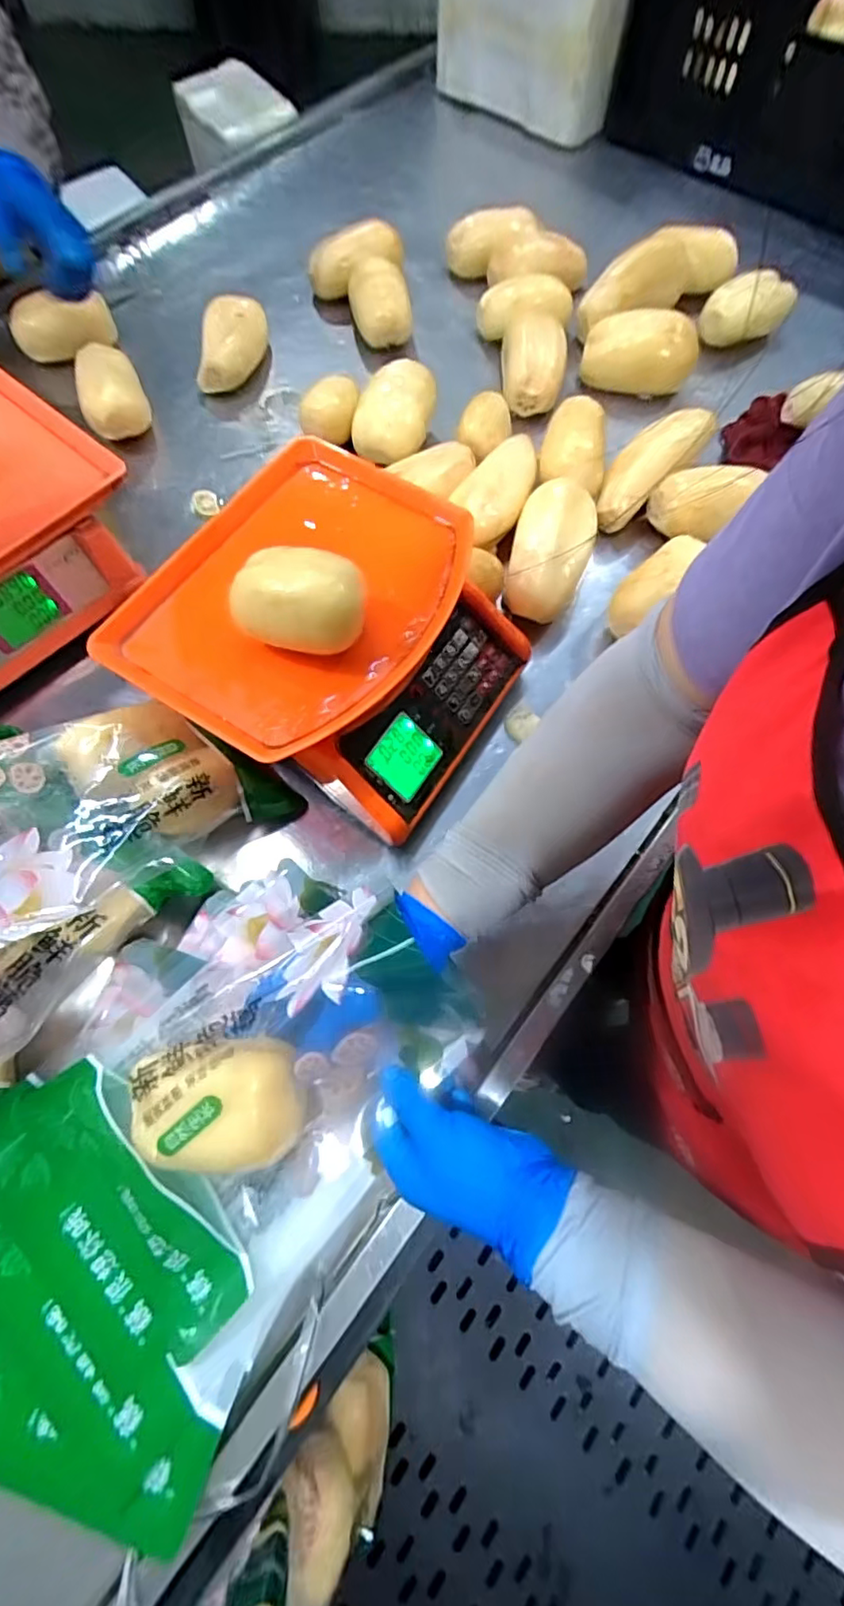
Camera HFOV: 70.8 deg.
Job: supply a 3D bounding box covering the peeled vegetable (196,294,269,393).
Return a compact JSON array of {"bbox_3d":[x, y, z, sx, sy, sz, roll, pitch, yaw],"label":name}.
[{"bbox_3d":[-0.230,-0.578,0.746,0.064,0.055,0.139,9,69,4],"label":"peeled vegetable"}]

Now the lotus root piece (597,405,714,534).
[{"bbox_3d":[0.256,-0.371,0.663,0.058,0.058,0.170,39,74,14],"label":"lotus root piece"}]

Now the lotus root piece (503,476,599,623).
[{"bbox_3d":[0.131,-0.252,0.605,0.079,0.054,0.159,17,70,7],"label":"lotus root piece"}]

